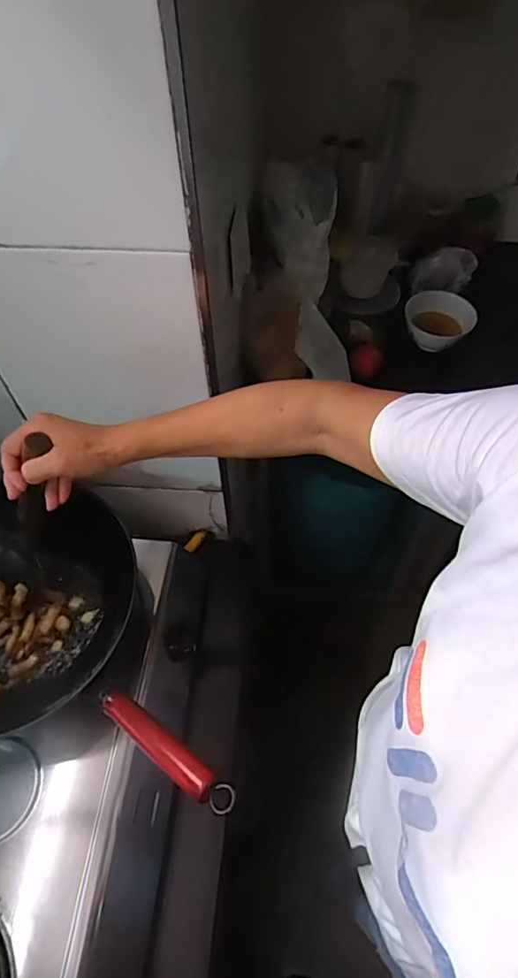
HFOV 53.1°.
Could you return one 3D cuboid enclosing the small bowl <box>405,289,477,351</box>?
[{"bbox_3d":[0.325,-0.295,0.952,0.120,0.074,0.124,0,57,0],"label":"small bowl"}]

